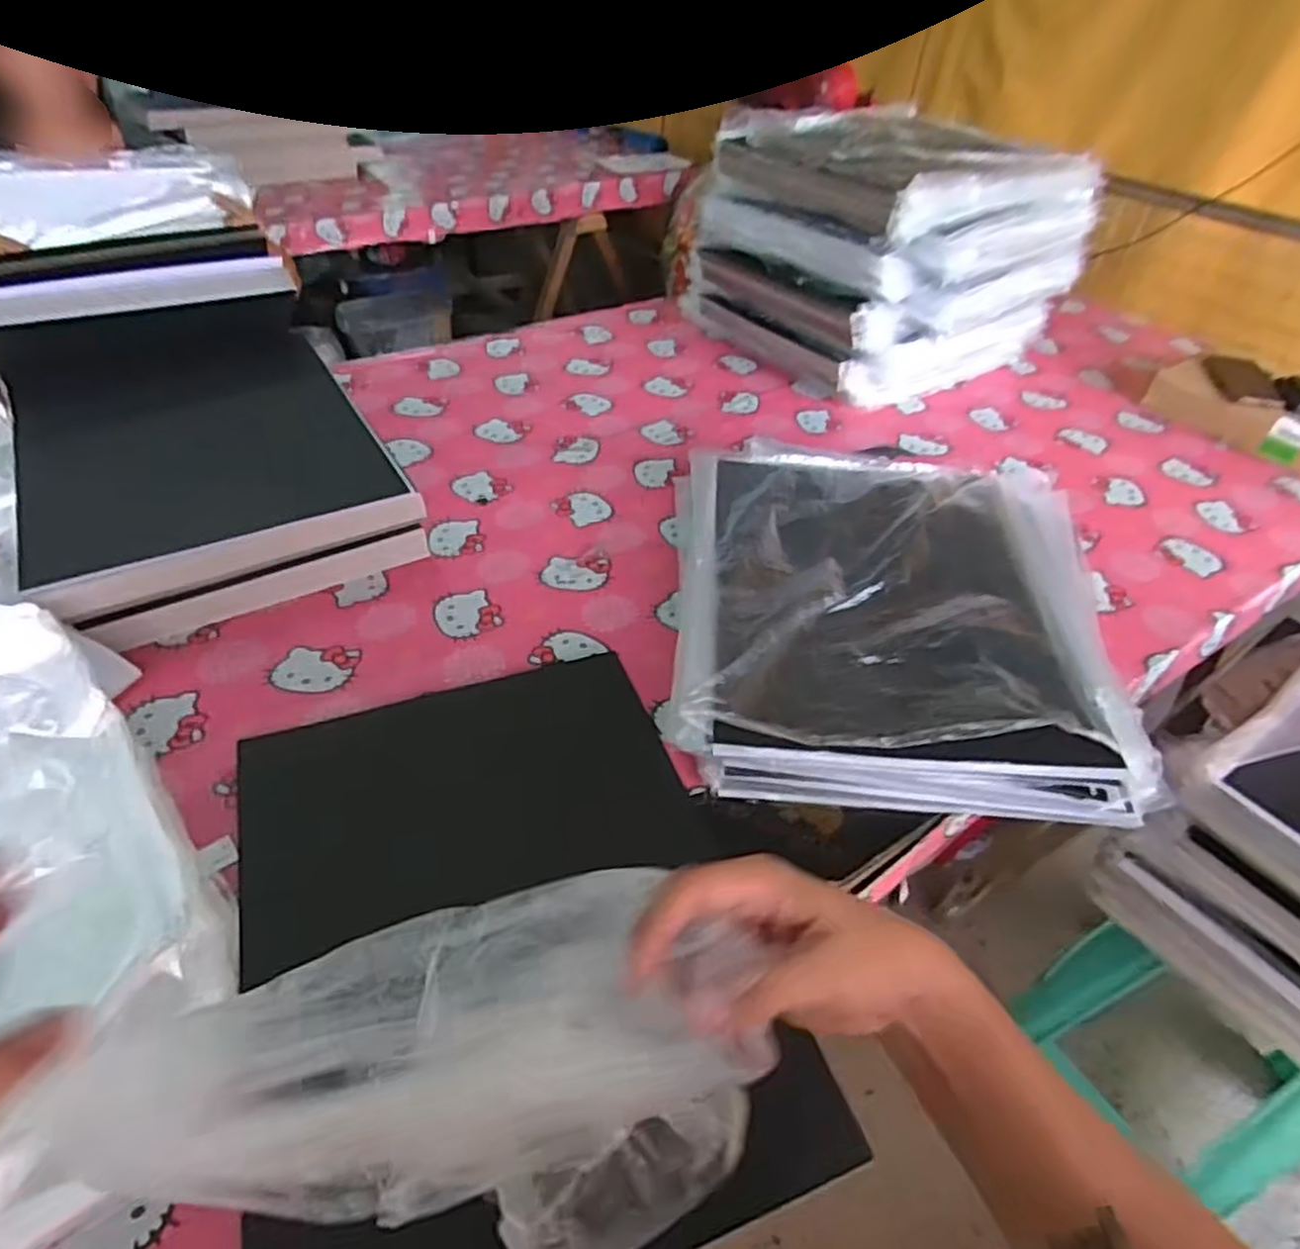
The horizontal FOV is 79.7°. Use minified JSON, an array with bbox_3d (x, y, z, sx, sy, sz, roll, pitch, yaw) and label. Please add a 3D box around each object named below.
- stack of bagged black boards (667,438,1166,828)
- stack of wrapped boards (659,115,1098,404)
[{"bbox_3d":[0.282,-0.050,0.918,0.497,0.072,0.591,2,41,2],"label":"stack of bagged black boards"},{"bbox_3d":[0.427,-0.676,1.415,0.506,0.355,0.539,-23,49,-27],"label":"stack of wrapped boards"}]

